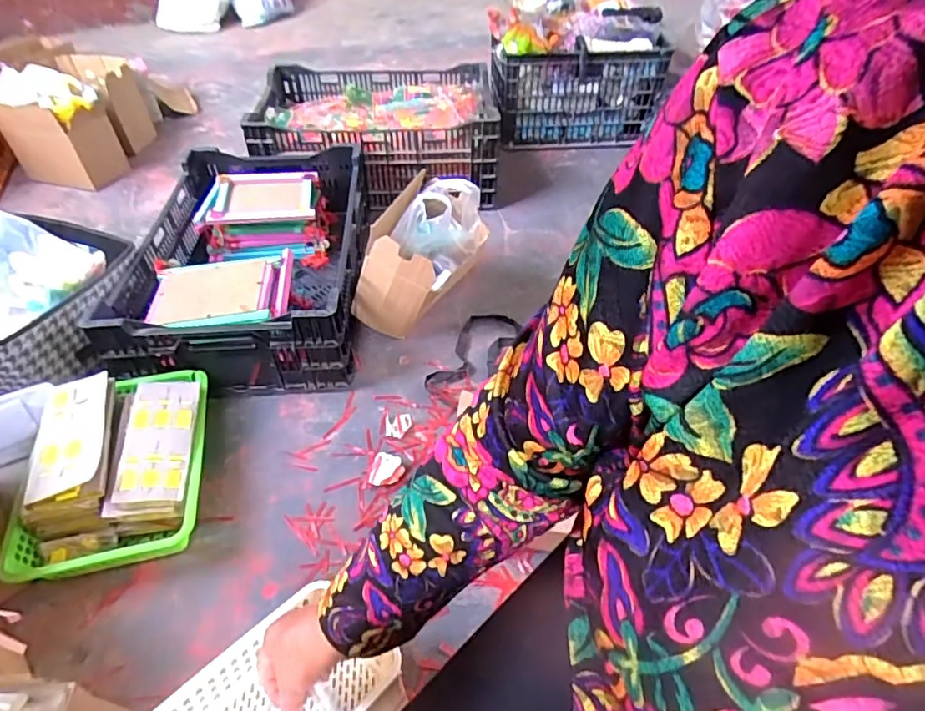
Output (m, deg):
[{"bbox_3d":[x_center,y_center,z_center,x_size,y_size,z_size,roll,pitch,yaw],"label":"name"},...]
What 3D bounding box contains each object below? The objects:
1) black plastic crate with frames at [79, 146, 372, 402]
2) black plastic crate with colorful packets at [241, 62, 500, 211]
[{"bbox_3d":[-0.425,-0.202,1.129,0.415,0.180,0.613,-3,44,-3],"label":"black plastic crate with frames"},{"bbox_3d":[-0.231,-0.603,1.457,0.646,0.207,0.438,2,44,2],"label":"black plastic crate with colorful packets"}]

